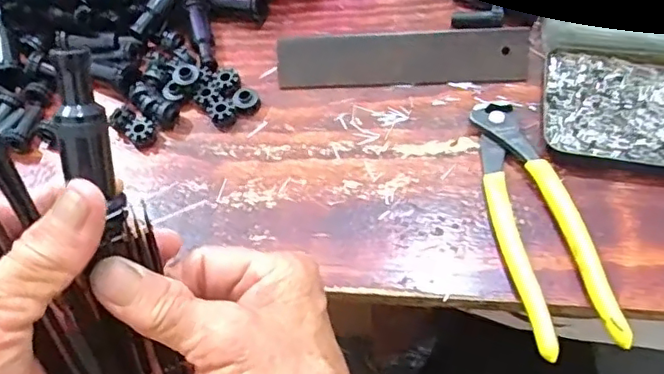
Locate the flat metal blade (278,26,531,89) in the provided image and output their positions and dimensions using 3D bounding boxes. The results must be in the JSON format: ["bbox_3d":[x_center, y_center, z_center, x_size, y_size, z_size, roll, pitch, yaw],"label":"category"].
[{"bbox_3d":[0.050,-0.092,0.418,0.175,0.037,0.005,-1,14,5],"label":"flat metal blade"}]

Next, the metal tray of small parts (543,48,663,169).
[{"bbox_3d":[0.189,-0.053,0.382,0.095,0.011,0.088,8,59,9],"label":"metal tray of small parts"}]

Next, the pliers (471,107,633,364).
[{"bbox_3d":[0.116,0.016,0.342,0.046,0.017,0.164,-10,57,-2],"label":"pliers"}]

